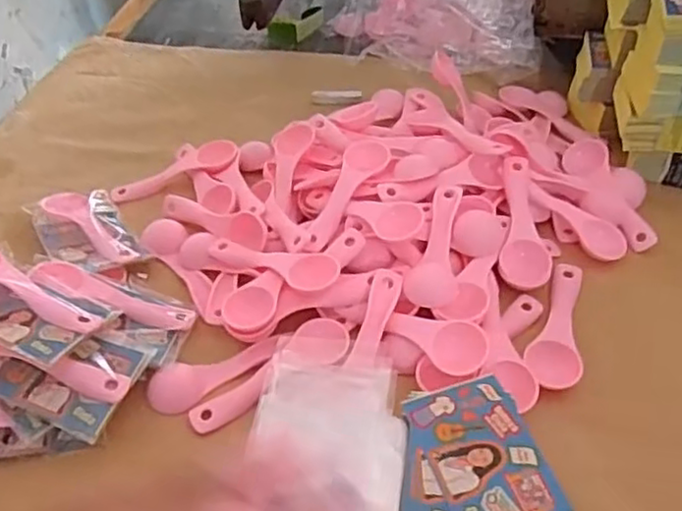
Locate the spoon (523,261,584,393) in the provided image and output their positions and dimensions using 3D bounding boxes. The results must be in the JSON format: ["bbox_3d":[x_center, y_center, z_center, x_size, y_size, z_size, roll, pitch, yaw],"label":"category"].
[{"bbox_3d":[0.150,0.046,0.453,0.034,0.018,0.110,16,48,16],"label":"spoon"}]

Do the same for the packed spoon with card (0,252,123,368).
[{"bbox_3d":[-0.210,0.029,0.420,0.120,0.024,0.057,23,49,4],"label":"packed spoon with card"}]

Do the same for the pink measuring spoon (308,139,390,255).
[{"bbox_3d":[0.003,-0.048,0.504,0.034,0.015,0.115,19,61,19],"label":"pink measuring spoon"}]

